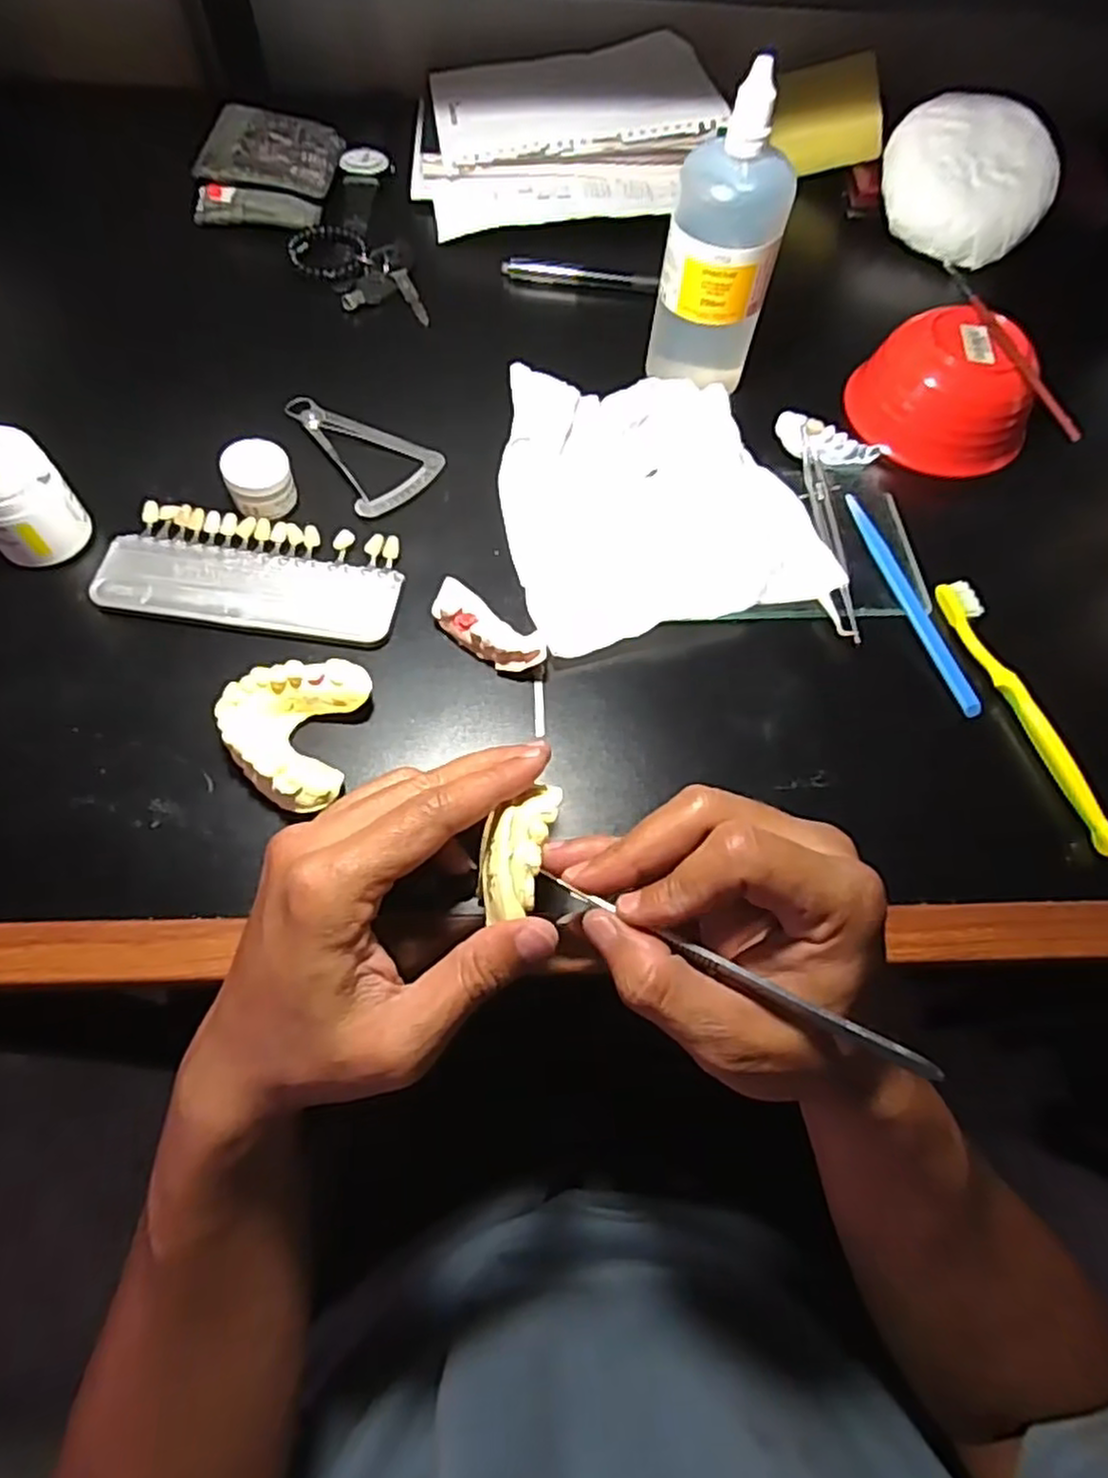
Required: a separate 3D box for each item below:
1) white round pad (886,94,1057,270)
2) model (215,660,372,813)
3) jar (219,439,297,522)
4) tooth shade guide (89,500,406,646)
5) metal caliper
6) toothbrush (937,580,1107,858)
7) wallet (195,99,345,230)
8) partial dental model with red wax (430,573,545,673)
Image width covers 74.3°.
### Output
[{"bbox_3d":[0.293,-0.396,0.527,0.115,0.050,0.110,0,89,9],"label":"white round pad"},{"bbox_3d":[-0.117,-0.004,0.325,0.057,0.022,0.067,9,64,1],"label":"model"},{"bbox_3d":[-0.154,-0.136,0.384,0.032,0.026,0.031,1,64,-3],"label":"jar"},{"bbox_3d":[-0.153,-0.084,0.374,0.147,0.007,0.067,8,64,0],"label":"tooth shade guide"},{"bbox_3d":[-0.107,-0.172,0.422,0.059,0.004,0.101,-29,69,-17],"label":"metal caliper"},{"bbox_3d":[0.229,-0.016,0.354,0.013,0.010,0.150,-13,66,-10],"label":"toothbrush"},{"bbox_3d":[-0.200,-0.407,0.515,0.089,0.025,0.109,2,64,-3],"label":"wallet"},{"bbox_3d":[-0.033,-0.054,0.361,0.064,0.015,0.027,34,67,12],"label":"partial dental model with red wax"}]

